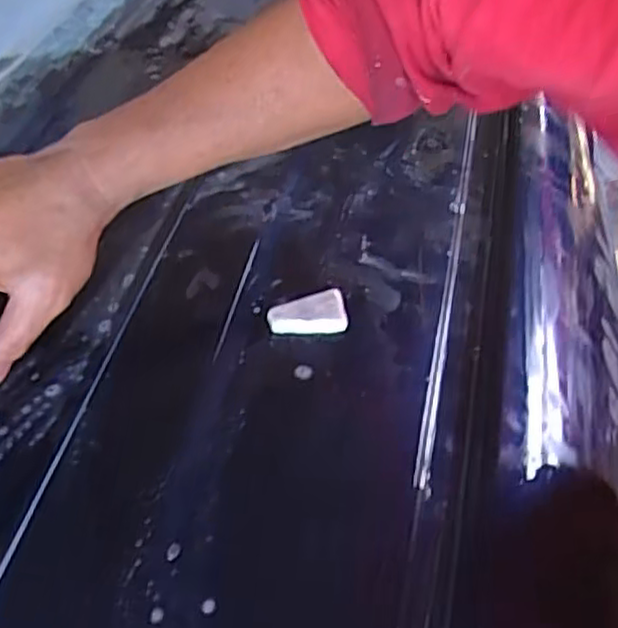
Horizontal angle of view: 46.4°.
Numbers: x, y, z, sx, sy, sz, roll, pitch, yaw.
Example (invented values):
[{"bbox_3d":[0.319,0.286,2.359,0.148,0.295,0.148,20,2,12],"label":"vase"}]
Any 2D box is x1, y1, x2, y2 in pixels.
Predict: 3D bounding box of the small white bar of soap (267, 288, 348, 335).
[{"bbox_3d":[-0.001,-0.002,0.460,0.048,0.012,0.029,-4,45,0],"label":"small white bar of soap"}]

